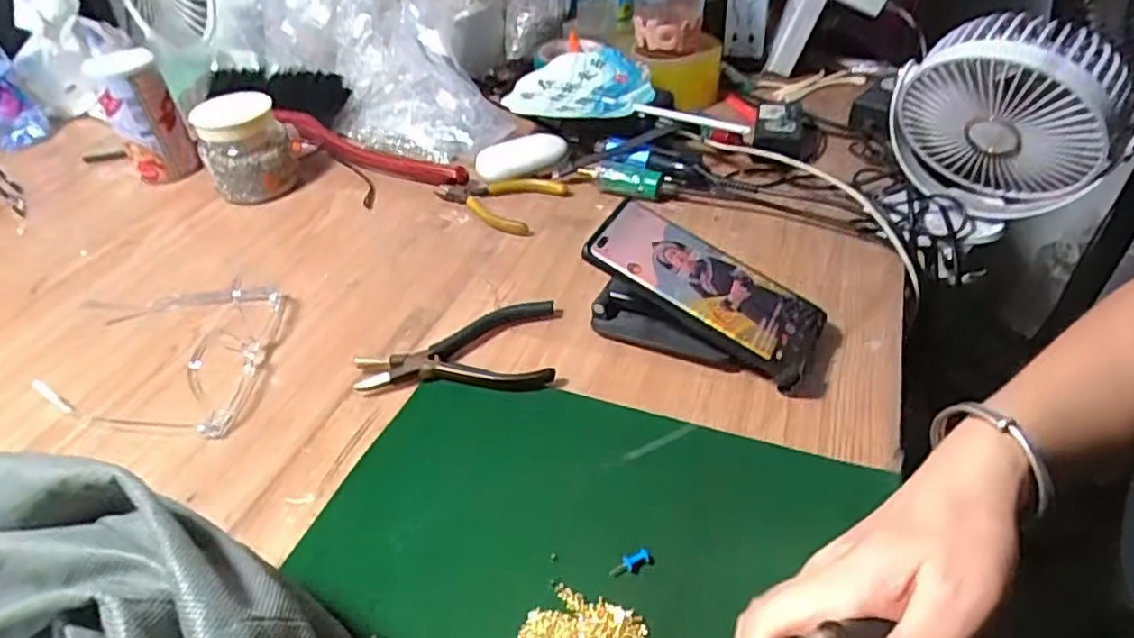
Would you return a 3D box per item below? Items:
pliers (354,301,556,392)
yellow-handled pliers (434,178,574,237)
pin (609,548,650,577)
[{"bbox_3d":[-0.078,0.021,0.474,0.137,0.017,0.080,-5,41,1],"label":"pliers"},{"bbox_3d":[-0.068,-0.121,0.635,0.121,0.011,0.085,20,47,25],"label":"yellow-handled pliers"},{"bbox_3d":[0.032,0.128,0.342,0.023,0.008,0.006,-30,45,-6],"label":"pin"}]

